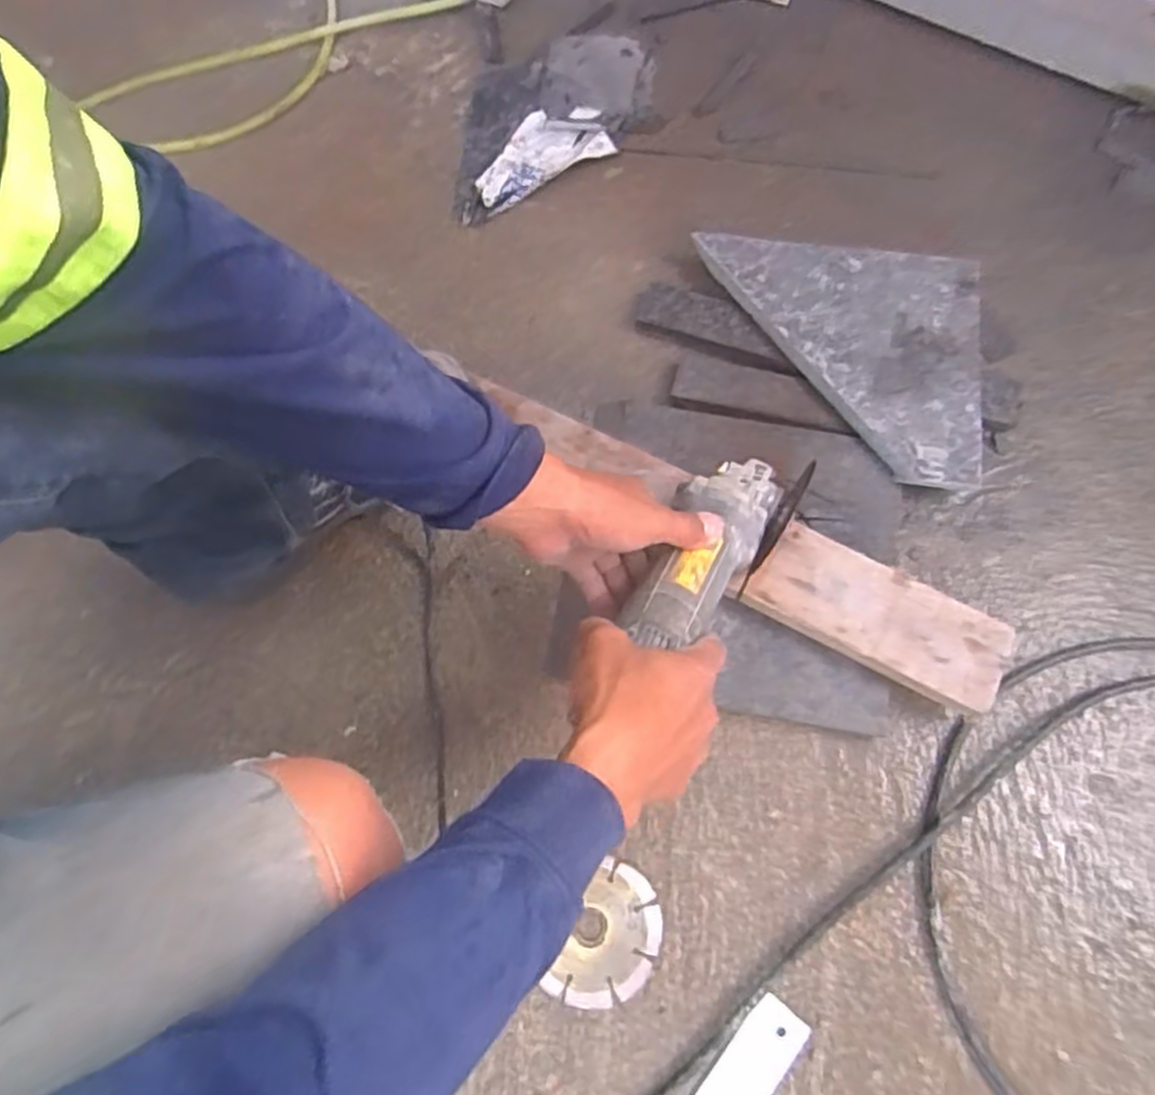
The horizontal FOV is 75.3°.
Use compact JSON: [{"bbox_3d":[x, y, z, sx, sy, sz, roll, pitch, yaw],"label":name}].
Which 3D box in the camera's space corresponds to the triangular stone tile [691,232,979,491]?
[{"bbox_3d":[0.234,-0.176,0.680,0.250,0.011,0.219,9,75,5],"label":"triangular stone tile"}]

